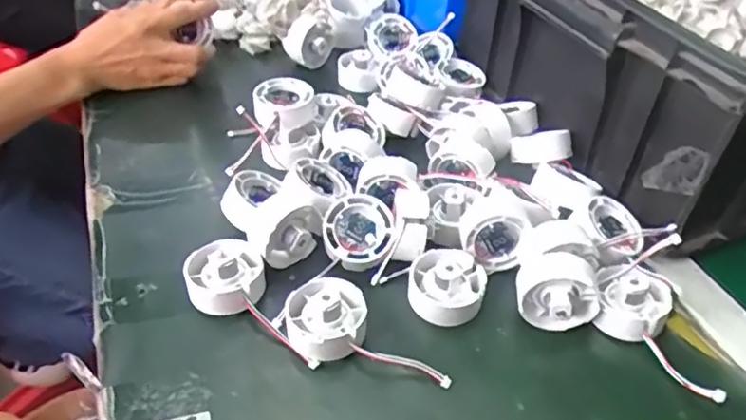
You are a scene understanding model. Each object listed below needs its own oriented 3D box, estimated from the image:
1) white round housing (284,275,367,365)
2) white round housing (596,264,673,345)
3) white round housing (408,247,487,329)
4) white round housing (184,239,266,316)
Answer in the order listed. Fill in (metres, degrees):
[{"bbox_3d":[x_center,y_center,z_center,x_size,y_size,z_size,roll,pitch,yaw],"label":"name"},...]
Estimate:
[{"bbox_3d":[-0.033,0.070,0.415,0.053,0.024,0.059,-4,42,-8],"label":"white round housing"},{"bbox_3d":[0.185,0.066,0.430,0.052,0.031,0.046,17,43,15],"label":"white round housing"},{"bbox_3d":[0.054,0.055,0.443,0.055,0.029,0.056,-2,46,2],"label":"white round housing"},{"bbox_3d":[-0.107,0.045,0.437,0.053,0.027,0.055,-2,46,2],"label":"white round housing"}]

